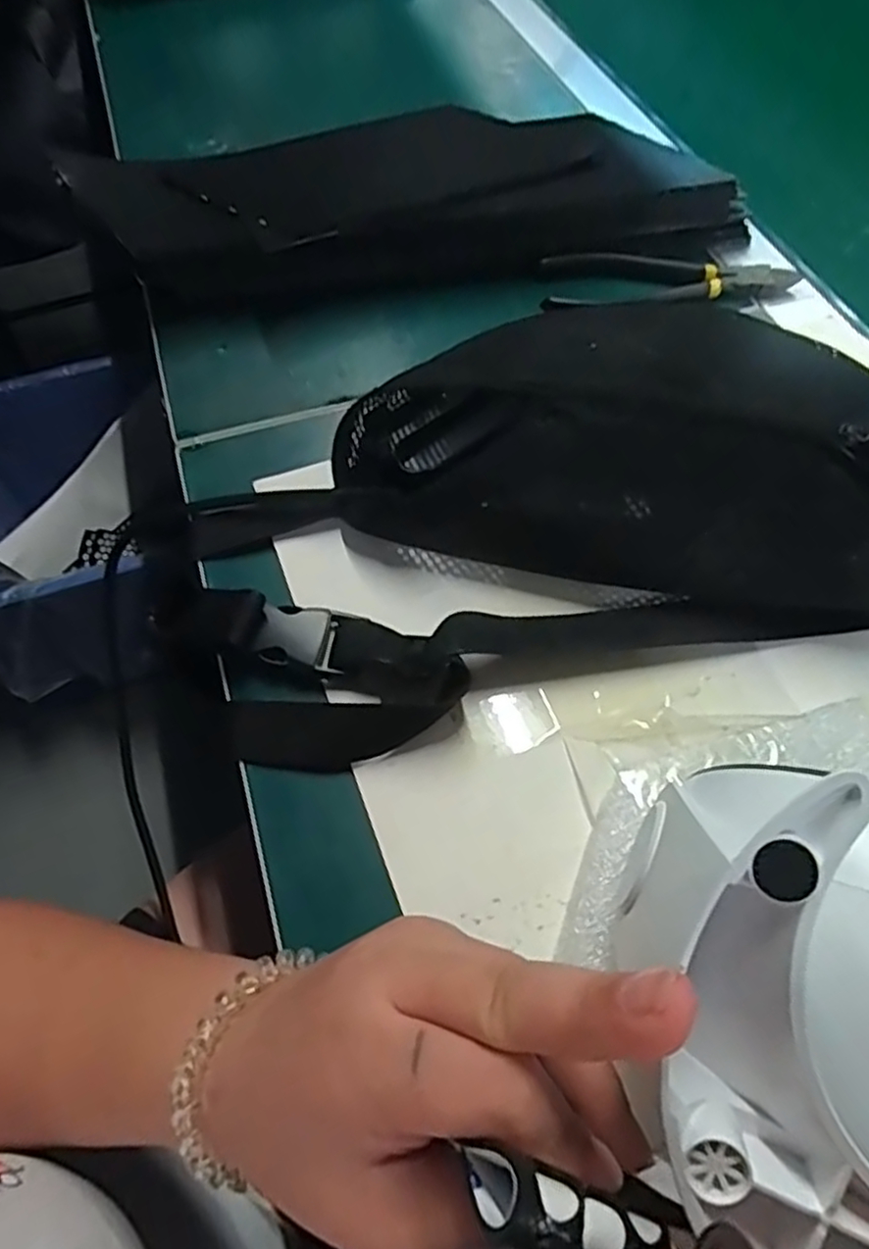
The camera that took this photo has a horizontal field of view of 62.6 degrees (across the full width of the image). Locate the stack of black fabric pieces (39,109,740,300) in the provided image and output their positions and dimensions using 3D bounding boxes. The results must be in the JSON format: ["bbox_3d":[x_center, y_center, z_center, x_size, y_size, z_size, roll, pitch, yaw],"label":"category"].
[{"bbox_3d":[-0.017,-0.257,0.441,0.390,0.056,0.121,-10,61,-4],"label":"stack of black fabric pieces"}]

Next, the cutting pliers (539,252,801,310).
[{"bbox_3d":[0.140,-0.204,0.429,0.149,0.015,0.043,0,60,1],"label":"cutting pliers"}]

